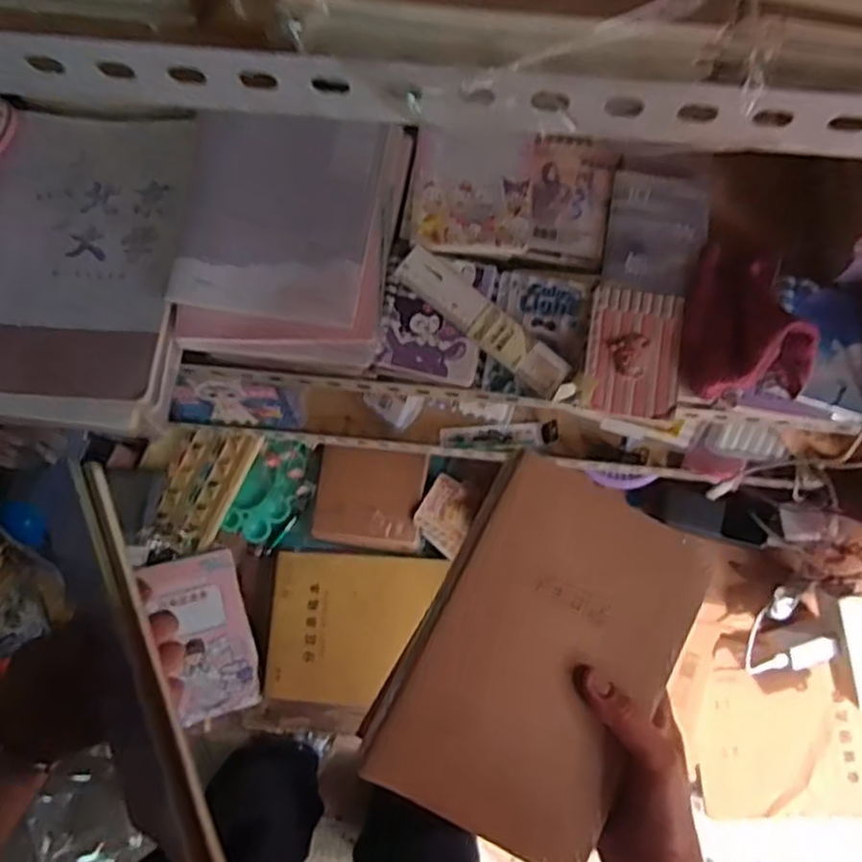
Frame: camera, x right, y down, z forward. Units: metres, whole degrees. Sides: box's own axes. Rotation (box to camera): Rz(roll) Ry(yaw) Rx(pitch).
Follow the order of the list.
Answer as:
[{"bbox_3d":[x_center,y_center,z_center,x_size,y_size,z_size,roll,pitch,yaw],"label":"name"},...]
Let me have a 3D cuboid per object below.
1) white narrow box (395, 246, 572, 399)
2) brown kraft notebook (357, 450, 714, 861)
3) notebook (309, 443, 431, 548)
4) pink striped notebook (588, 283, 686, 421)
[{"bbox_3d":[0.043,-0.088,0.592,0.158,0.020,0.034,38,79,8],"label":"white narrow box"},{"bbox_3d":[0.067,0.131,0.430,0.142,0.023,0.207,28,77,6],"label":"brown kraft notebook"},{"bbox_3d":[-0.083,0.090,0.990,0.144,0.007,0.129,6,89,4],"label":"notebook"},{"bbox_3d":[0.166,-0.064,0.592,0.070,0.005,0.105,7,76,1],"label":"pink striped notebook"}]

